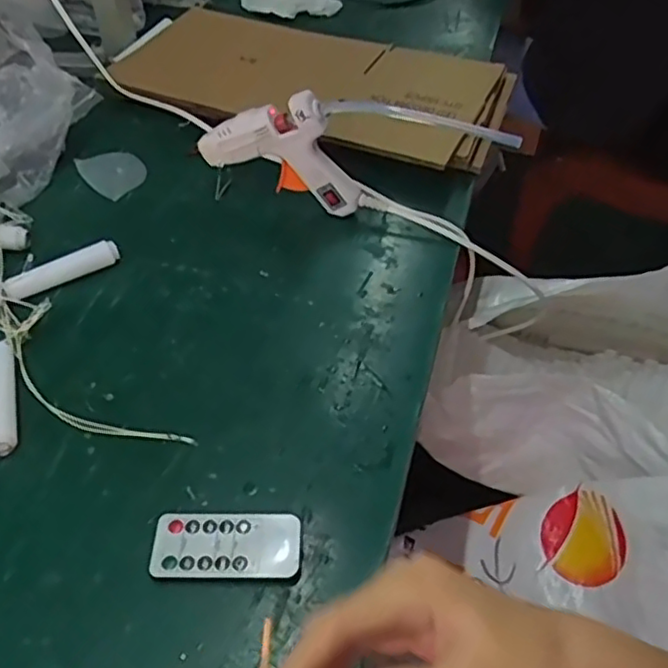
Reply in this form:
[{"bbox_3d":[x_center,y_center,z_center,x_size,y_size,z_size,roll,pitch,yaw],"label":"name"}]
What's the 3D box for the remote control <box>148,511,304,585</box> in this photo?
[{"bbox_3d":[-0.061,0.122,0.379,0.084,0.008,0.041,0,47,-1],"label":"remote control"}]

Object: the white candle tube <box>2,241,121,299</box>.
[{"bbox_3d":[-0.216,-0.050,0.529,0.091,0.023,0.016,-33,56,-27],"label":"white candle tube"}]

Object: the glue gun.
[{"bbox_3d":[-0.048,-0.153,0.567,0.139,0.109,0.024,10,48,8],"label":"glue gun"}]

